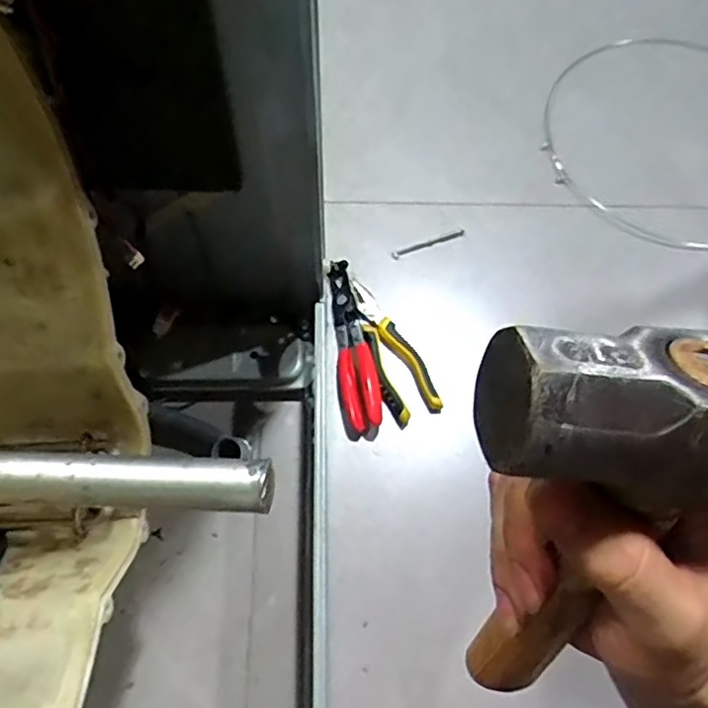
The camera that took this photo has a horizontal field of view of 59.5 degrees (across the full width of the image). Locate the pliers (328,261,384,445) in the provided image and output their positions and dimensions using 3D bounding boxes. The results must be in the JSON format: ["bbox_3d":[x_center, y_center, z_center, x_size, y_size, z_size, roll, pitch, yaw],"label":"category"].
[{"bbox_3d":[0.001,-0.010,0.744,0.051,0.020,0.223,-4,67,-4],"label":"pliers"}]

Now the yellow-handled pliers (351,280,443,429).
[{"bbox_3d":[0.047,-0.009,0.746,0.060,0.018,0.185,-15,68,-9],"label":"yellow-handled pliers"}]

